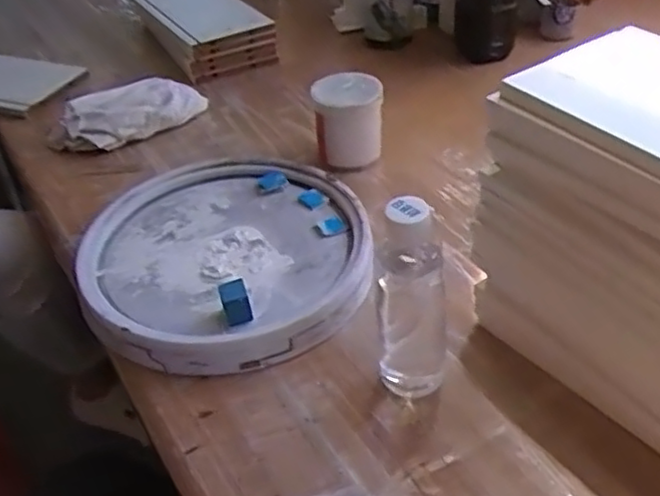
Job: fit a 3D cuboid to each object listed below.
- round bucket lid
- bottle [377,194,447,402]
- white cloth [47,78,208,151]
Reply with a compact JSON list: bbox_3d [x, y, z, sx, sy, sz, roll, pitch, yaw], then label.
[{"bbox_3d":[-0.110,-0.002,0.715,0.278,0.039,0.304,-2,40,1],"label":"round bucket lid"},{"bbox_3d":[0.066,0.040,0.538,0.053,0.190,0.046,3,41,7],"label":"bottle"},{"bbox_3d":[-0.279,-0.185,0.952,0.215,0.037,0.127,-17,42,-16],"label":"white cloth"}]

